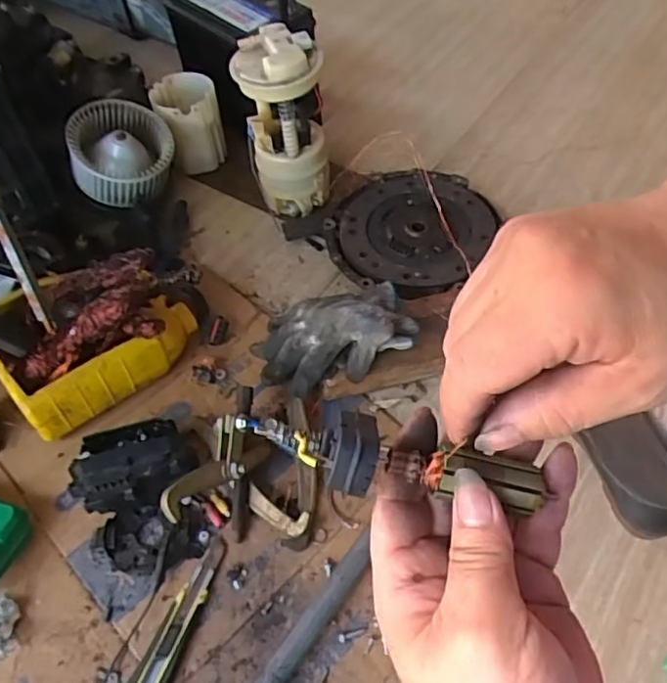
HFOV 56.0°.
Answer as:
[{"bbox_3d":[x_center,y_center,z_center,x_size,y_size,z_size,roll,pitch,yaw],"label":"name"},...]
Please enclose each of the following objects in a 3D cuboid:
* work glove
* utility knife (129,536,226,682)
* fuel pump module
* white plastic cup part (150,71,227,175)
[{"bbox_3d":[-0.003,-0.009,0.752,0.188,0.083,0.122,-13,57,-5],"label":"work glove"},{"bbox_3d":[-0.156,0.285,0.620,0.037,0.019,0.191,18,59,15],"label":"utility knife"},{"bbox_3d":[-0.068,-0.303,0.899,0.112,0.241,0.123,-12,57,-4],"label":"fuel pump module"},{"bbox_3d":[-0.232,-0.353,1.028,0.099,0.122,0.110,-16,57,-7],"label":"white plastic cup part"}]

